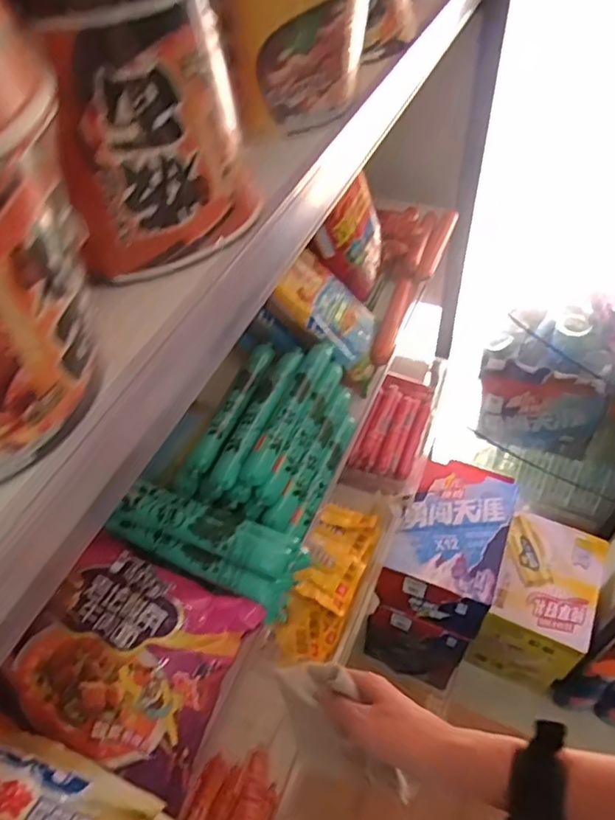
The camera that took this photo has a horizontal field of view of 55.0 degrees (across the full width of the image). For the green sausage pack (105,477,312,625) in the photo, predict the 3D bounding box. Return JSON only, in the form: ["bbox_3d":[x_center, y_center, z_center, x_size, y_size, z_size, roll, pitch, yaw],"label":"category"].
[{"bbox_3d":[-0.082,0.096,0.466,0.161,0.056,0.062,19,53,18],"label":"green sausage pack"}]

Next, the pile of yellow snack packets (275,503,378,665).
[{"bbox_3d":[0.019,0.221,0.768,0.091,0.058,0.218,16,52,16],"label":"pile of yellow snack packets"}]

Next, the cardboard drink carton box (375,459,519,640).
[{"bbox_3d":[0.288,0.275,1.207,0.207,0.162,0.281,17,52,17],"label":"cardboard drink carton box"}]

